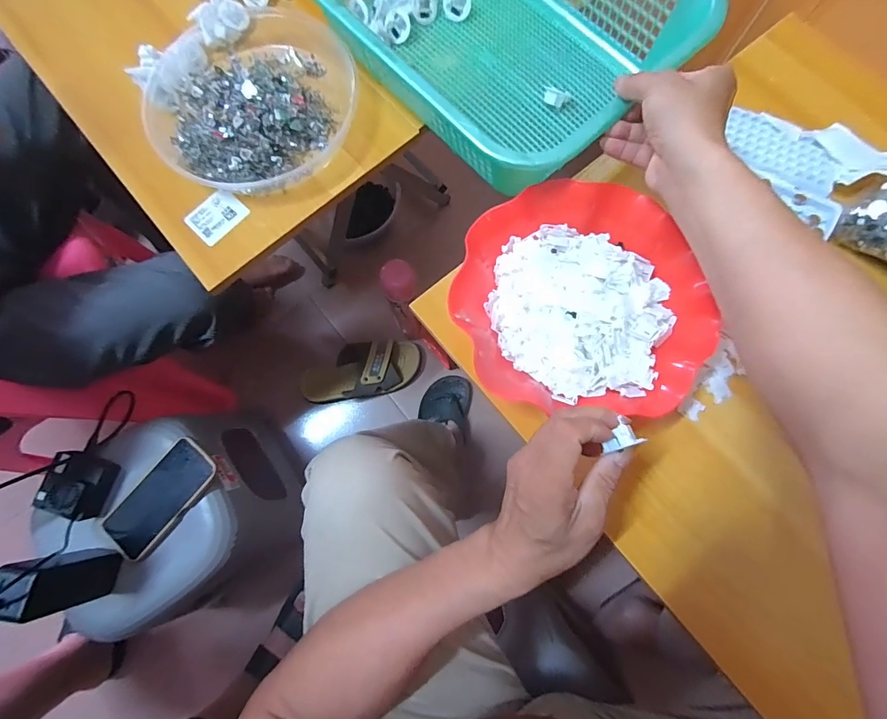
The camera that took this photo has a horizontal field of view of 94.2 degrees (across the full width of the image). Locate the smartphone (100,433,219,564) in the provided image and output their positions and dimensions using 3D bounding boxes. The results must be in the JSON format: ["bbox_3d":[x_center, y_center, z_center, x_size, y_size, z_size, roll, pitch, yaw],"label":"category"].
[{"bbox_3d":[-0.402,0.196,0.581,0.082,0.016,0.169,38,84,19],"label":"smartphone"}]

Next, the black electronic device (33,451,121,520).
[{"bbox_3d":[-0.508,0.174,0.572,0.077,0.038,0.083,14,78,5],"label":"black electronic device"}]

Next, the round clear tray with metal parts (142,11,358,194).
[{"bbox_3d":[-0.223,-0.307,0.480,0.228,0.033,0.229,0,77,2],"label":"round clear tray with metal parts"}]

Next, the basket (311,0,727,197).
[{"bbox_3d":[0.056,-0.372,0.452,0.281,0.101,0.384,-40,79,-7],"label":"basket"}]

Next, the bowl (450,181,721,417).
[{"bbox_3d":[0.130,-0.056,0.394,0.226,0.063,0.206,0,77,2],"label":"bowl"}]

